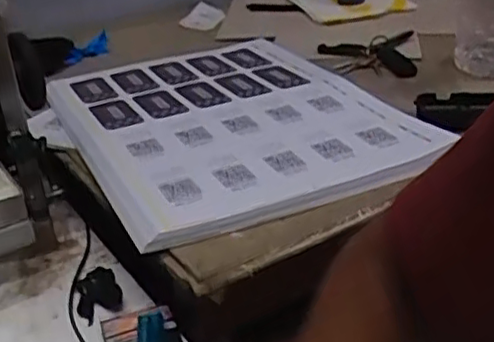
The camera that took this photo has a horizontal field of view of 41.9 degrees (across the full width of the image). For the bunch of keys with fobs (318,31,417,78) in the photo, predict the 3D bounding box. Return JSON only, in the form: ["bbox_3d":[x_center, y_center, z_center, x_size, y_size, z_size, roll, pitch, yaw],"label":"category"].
[{"bbox_3d":[0.169,-0.171,0.915,0.134,0.027,0.128,3,31,11],"label":"bunch of keys with fobs"}]

